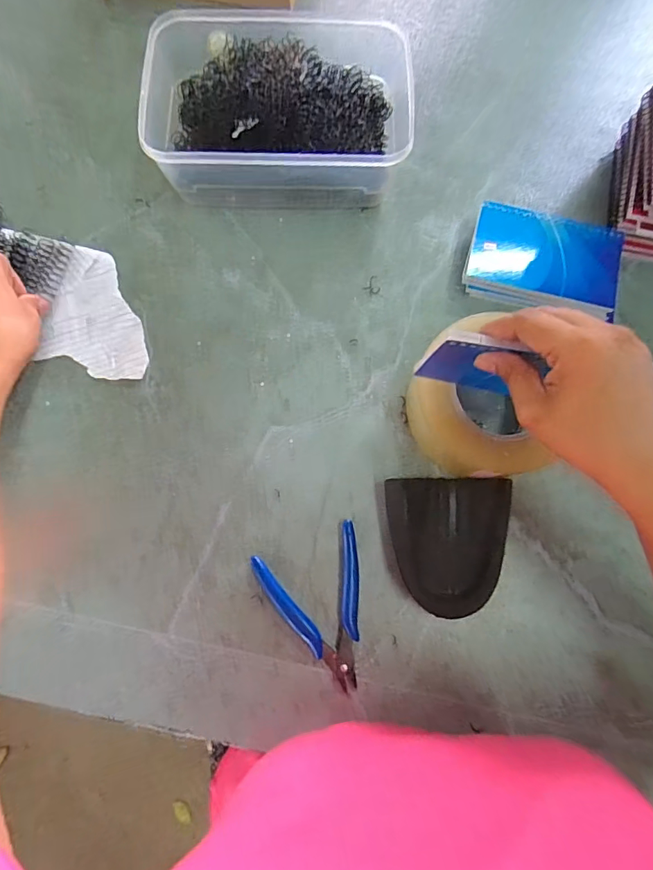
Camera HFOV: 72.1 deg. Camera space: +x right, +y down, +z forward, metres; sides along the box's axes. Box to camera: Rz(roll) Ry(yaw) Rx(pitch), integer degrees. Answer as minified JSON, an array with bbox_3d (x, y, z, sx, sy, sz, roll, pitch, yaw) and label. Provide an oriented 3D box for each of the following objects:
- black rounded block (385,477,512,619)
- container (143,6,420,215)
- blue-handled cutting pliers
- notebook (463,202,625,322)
[{"bbox_3d":[0.099,0.087,0.357,0.093,0.031,0.103,-3,77,-2],"label":"black rounded block"},{"bbox_3d":[-0.043,-0.303,0.425,0.235,0.071,0.174,-2,77,-1],"label":"container"},{"bbox_3d":[0.002,0.138,0.355,0.083,0.011,0.114,-23,78,-6],"label":"blue-handled cutting pliers"},{"bbox_3d":[0.199,-0.156,0.406,0.137,0.022,0.090,12,80,1],"label":"notebook"}]

